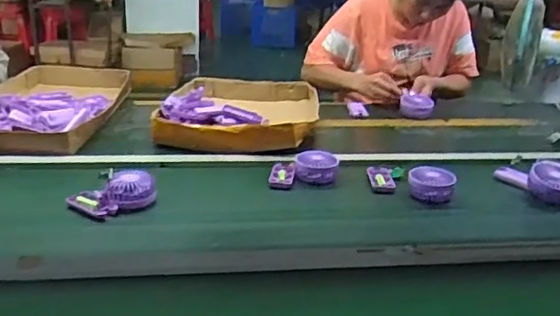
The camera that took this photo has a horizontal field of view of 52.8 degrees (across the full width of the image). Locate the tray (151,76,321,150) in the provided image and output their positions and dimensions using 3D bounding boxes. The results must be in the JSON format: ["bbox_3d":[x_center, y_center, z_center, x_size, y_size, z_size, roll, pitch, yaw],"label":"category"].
[{"bbox_3d":[-0.093,-0.122,1.393,0.358,0.069,0.404,5,23,4],"label":"tray"}]

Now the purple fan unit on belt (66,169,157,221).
[{"bbox_3d":[-0.283,0.058,0.980,0.132,0.054,0.075,-9,26,-27],"label":"purple fan unit on belt"}]

